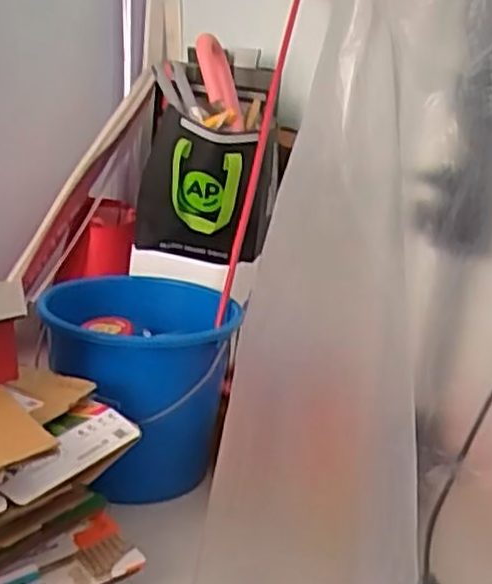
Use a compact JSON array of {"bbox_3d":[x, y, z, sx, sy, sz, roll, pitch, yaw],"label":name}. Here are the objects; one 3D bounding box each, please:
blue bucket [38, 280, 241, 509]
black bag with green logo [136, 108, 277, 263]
[{"bbox_3d":[-0.160,0.166,1.159,0.272,0.310,0.312,2,17,-11],"label":"blue bucket"},{"bbox_3d":[-0.082,-0.187,1.344,0.221,0.221,0.235,4,16,-5],"label":"black bag with green logo"}]

